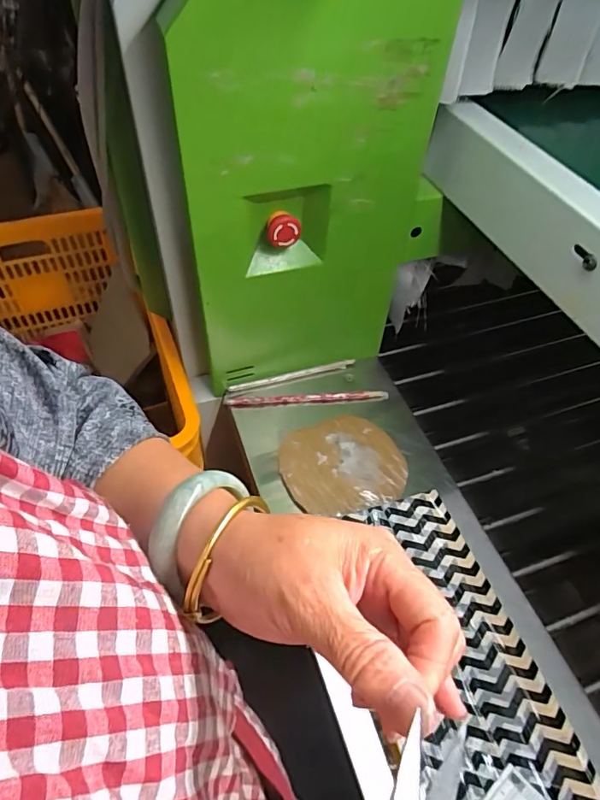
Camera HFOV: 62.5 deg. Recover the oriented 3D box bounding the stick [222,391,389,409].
[{"bbox_3d":[0.009,-0.001,0.698,0.227,0.016,0.013,-2,50,-4],"label":"stick"}]

